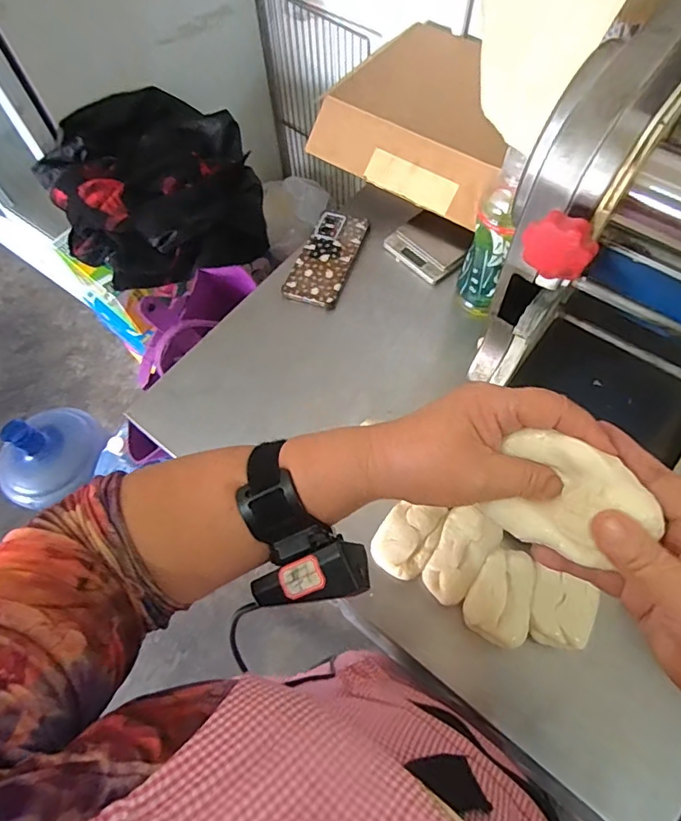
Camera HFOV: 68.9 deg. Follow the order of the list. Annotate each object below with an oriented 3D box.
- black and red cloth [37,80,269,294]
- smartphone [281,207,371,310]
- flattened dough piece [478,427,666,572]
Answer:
[{"bbox_3d":[-0.332,-0.403,0.915,0.350,0.176,0.323,-18,66,-8],"label":"black and red cloth"},{"bbox_3d":[-0.019,-0.220,0.719,0.077,0.018,0.170,19,66,9],"label":"smartphone"},{"bbox_3d":[0.125,0.048,0.269,0.077,0.062,0.014,27,25,27],"label":"flattened dough piece"}]

